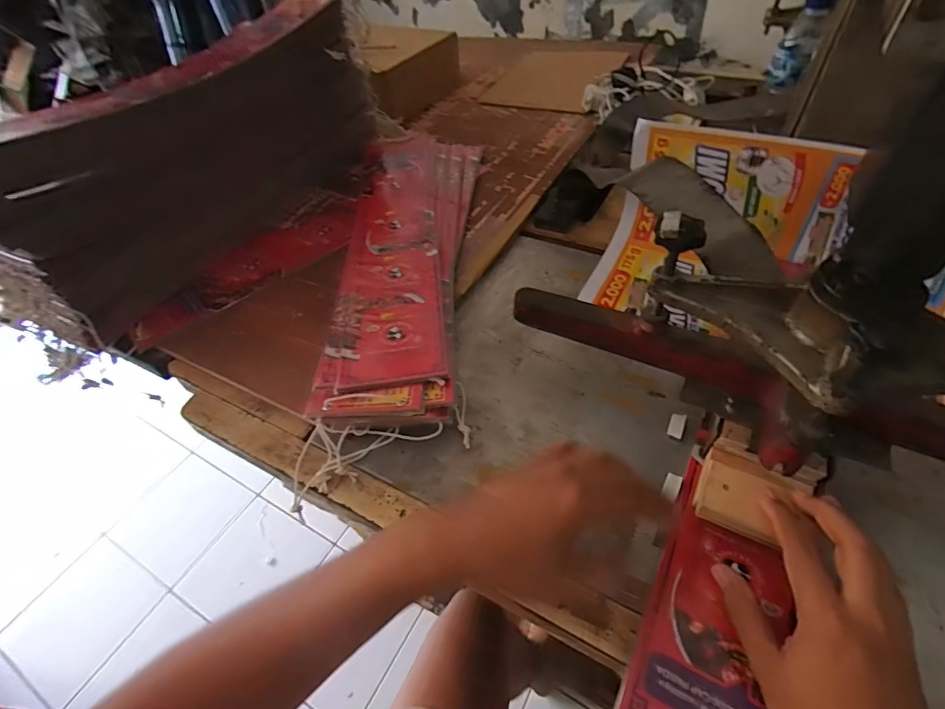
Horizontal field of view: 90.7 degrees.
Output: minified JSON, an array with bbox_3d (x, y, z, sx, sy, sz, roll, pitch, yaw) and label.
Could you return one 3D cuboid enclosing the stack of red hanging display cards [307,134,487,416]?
[{"bbox_3d":[-0.082,-0.157,0.617,0.170,0.051,0.589,1,48,6],"label":"stack of red hanging display cards"}]

